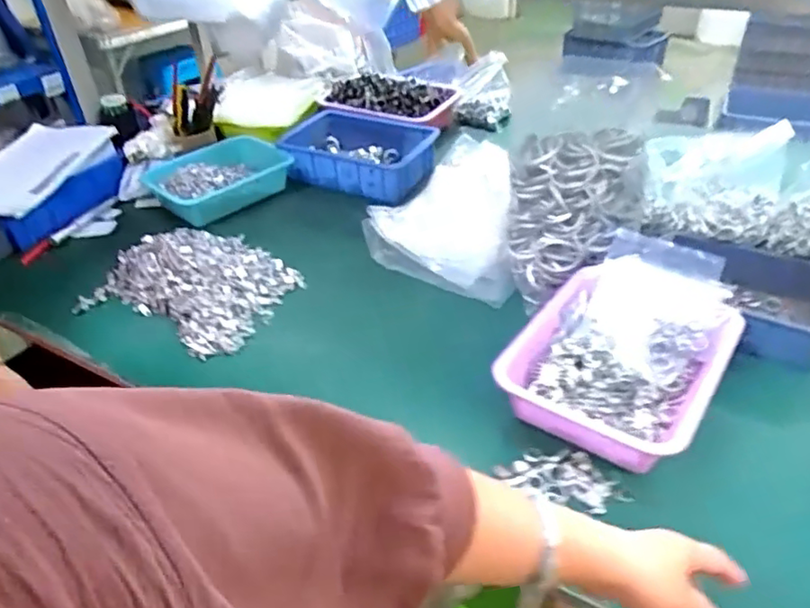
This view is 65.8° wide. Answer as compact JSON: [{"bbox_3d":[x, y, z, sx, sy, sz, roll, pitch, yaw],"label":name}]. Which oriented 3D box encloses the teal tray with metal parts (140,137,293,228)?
[{"bbox_3d":[-0.367,-0.243,1.221,0.260,0.077,0.174,-31,44,-32],"label":"teal tray with metal parts"}]

